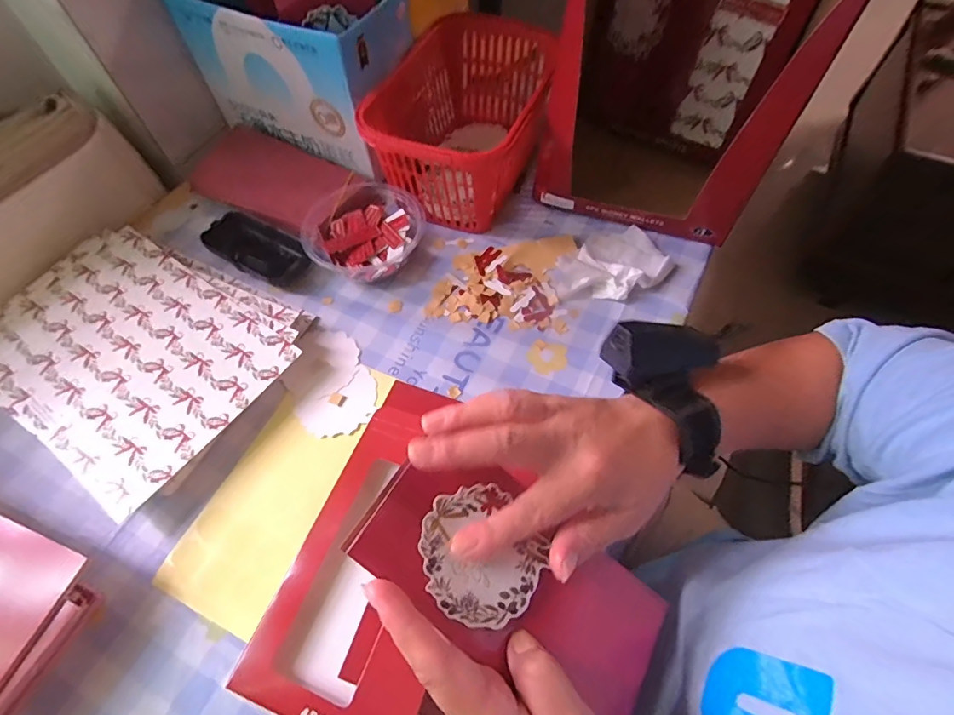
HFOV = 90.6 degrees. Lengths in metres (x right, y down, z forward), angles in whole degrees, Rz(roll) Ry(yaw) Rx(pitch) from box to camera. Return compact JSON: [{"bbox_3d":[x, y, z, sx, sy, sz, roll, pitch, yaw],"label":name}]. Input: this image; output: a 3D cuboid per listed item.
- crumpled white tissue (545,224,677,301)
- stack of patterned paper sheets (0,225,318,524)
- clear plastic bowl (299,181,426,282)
[{"bbox_3d":[0.128,-0.089,0.458,0.113,0.022,0.080,-31,63,-16],"label":"crumpled white tissue"},{"bbox_3d":[-0.302,-0.015,0.421,0.268,0.022,0.203,29,64,17],"label":"stack of patterned paper sheets"},{"bbox_3d":[-0.113,-0.125,0.478,0.115,0.044,0.114,-1,59,1],"label":"clear plastic bowl"}]

